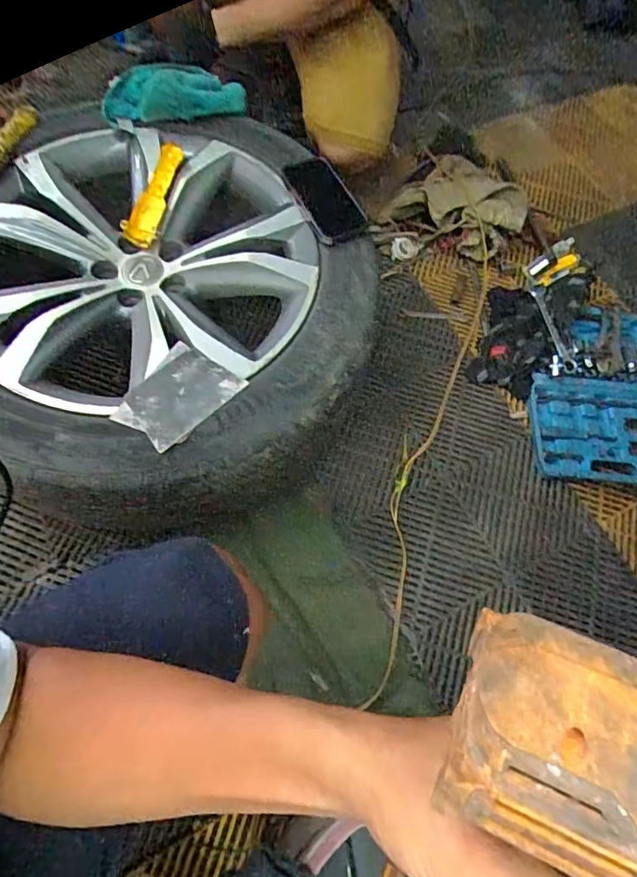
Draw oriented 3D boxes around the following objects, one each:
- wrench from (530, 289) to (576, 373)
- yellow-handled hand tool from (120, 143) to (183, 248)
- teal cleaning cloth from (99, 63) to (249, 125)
[{"bbox_3d":[0.478,-0.227,1.073,0.032,0.011,0.213,-8,66,-6],"label":"wrench"},{"bbox_3d":[-0.265,-0.393,0.855,0.050,0.029,0.180,18,83,6],"label":"yellow-handled hand tool"},{"bbox_3d":[-0.244,-0.549,0.853,0.213,0.093,0.049,10,64,21],"label":"teal cleaning cloth"}]

